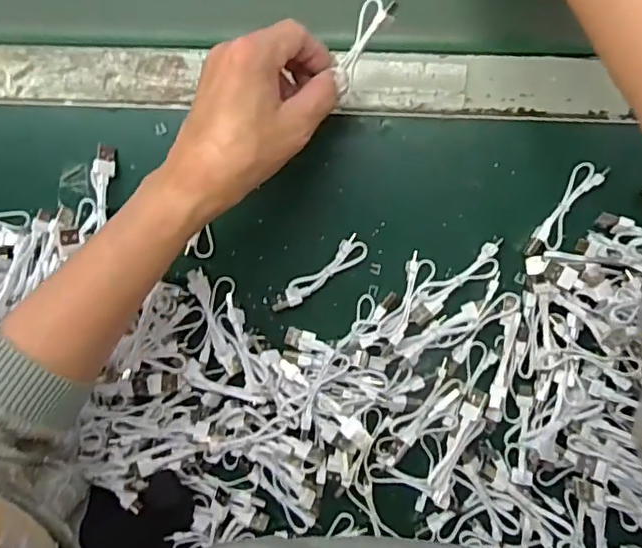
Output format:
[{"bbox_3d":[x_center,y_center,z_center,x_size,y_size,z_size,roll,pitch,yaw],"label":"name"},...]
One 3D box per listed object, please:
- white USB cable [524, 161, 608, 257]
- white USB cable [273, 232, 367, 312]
[{"bbox_3d":[0.170,-0.043,0.398,0.020,0.011,0.075,32,96,2],"label":"white USB cable"},{"bbox_3d":[-0.002,0.001,0.413,0.079,0.011,0.019,-36,91,6],"label":"white USB cable"}]

